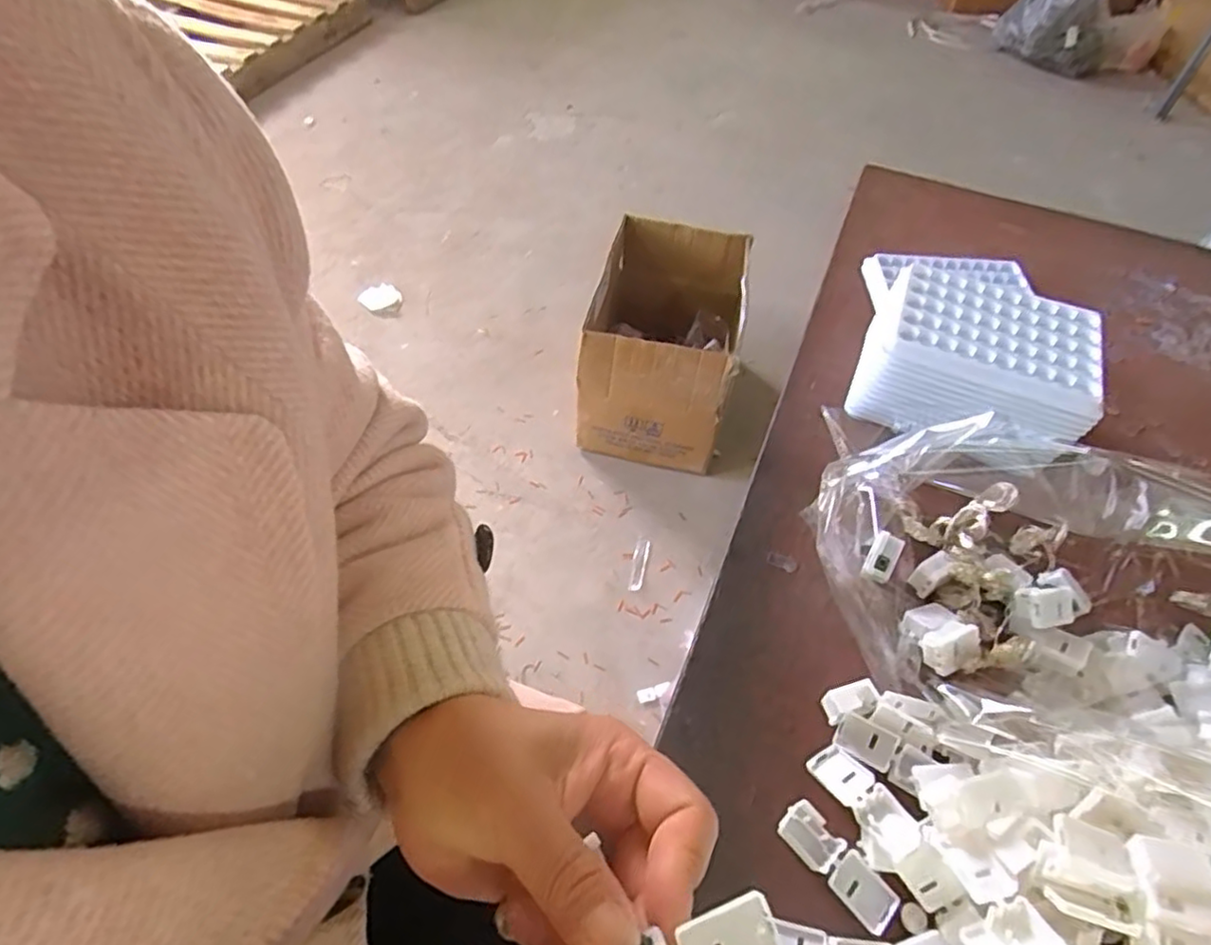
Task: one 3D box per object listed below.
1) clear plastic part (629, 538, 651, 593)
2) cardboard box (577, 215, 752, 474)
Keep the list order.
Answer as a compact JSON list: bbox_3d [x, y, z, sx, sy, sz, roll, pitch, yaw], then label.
[{"bbox_3d":[0.062,0.168,1.183,0.026,0.013,0.103,10,54,5],"label":"clear plastic part"},{"bbox_3d":[0.116,-0.261,1.307,0.273,0.304,0.428,10,54,5],"label":"cardboard box"}]

